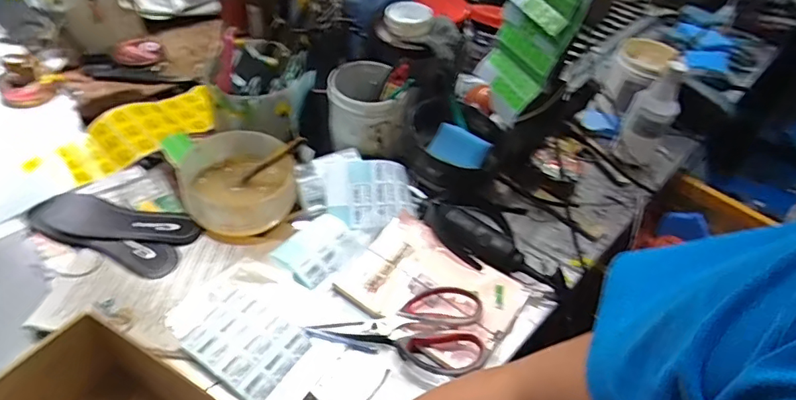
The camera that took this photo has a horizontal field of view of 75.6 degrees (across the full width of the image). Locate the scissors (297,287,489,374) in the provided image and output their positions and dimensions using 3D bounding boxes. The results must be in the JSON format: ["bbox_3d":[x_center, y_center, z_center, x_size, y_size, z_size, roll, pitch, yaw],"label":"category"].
[{"bbox_3d":[0.007,0.141,0.618,0.201,0.025,0.105,16,44,8],"label":"scissors"}]

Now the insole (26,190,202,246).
[{"bbox_3d":[-0.382,0.032,0.691,0.224,0.015,0.078,12,44,4],"label":"insole"}]

